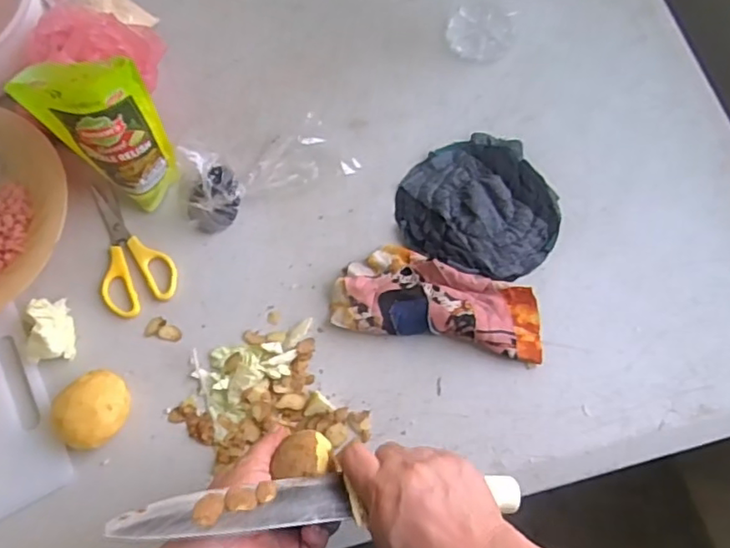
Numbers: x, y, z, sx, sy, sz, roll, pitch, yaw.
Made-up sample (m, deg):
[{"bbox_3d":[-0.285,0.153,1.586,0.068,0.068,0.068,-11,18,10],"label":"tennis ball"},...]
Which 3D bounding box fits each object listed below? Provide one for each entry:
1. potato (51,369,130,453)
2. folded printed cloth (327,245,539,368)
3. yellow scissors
[{"bbox_3d":[-0.229,0.116,0.510,0.060,0.037,0.056,-1,72,2],"label":"potato"},{"bbox_3d":[0.065,0.021,0.525,0.182,0.025,0.080,10,72,5],"label":"folded printed cloth"},{"bbox_3d":[-0.234,-0.025,0.568,0.067,0.007,0.137,-33,74,-9],"label":"yellow scissors"}]

